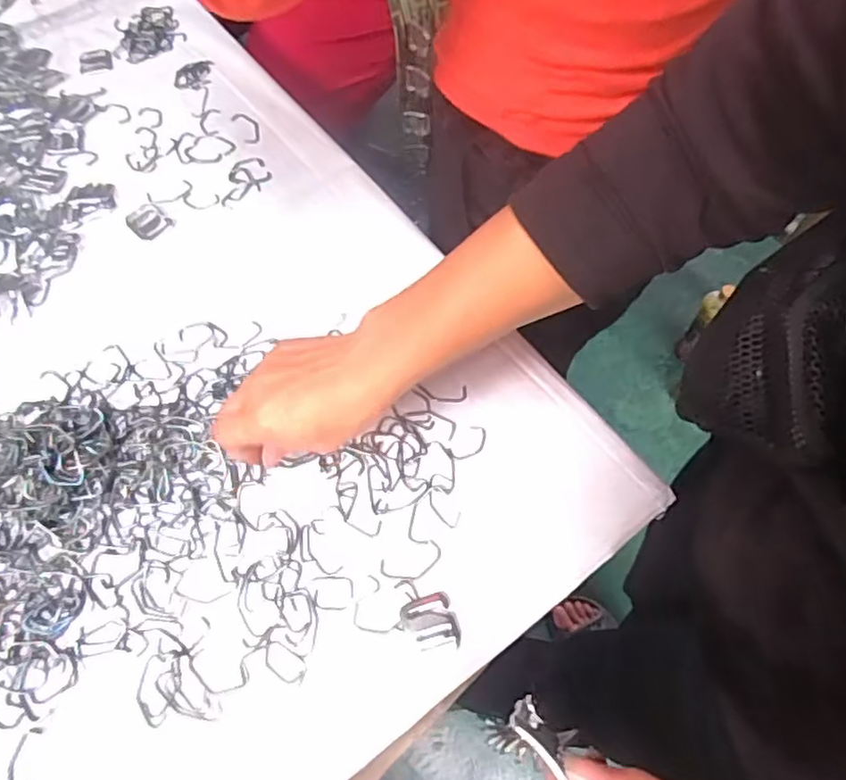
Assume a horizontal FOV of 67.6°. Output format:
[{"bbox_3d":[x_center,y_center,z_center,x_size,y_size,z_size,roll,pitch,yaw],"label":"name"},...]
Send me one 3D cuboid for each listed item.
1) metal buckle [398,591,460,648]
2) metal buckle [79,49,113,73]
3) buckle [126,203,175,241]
[{"bbox_3d":[0.004,0.141,0.383,0.031,0.004,0.032,-15,64,-8],"label":"metal buckle"},{"bbox_3d":[-0.328,-0.331,0.633,0.031,0.004,0.031,-10,63,-5],"label":"metal buckle"},{"bbox_3d":[-0.235,-0.144,0.539,0.035,0.004,0.029,38,69,17],"label":"buckle"}]

